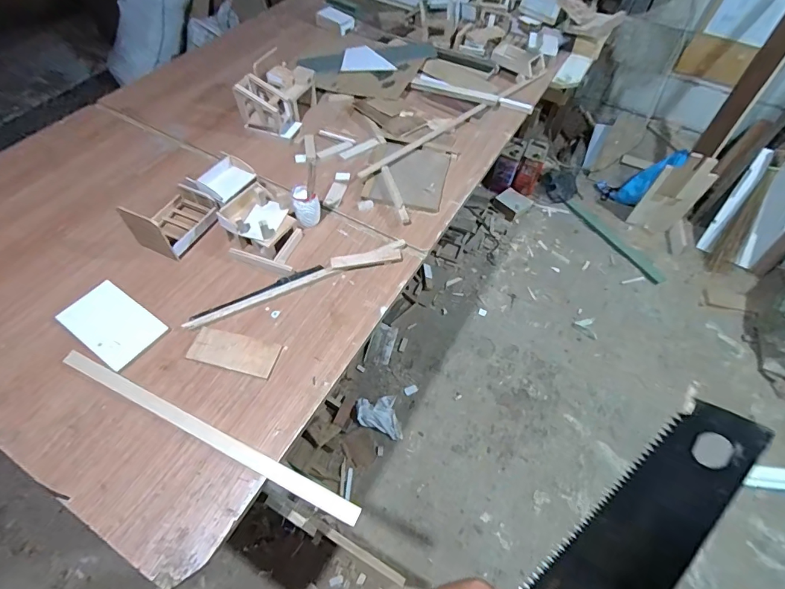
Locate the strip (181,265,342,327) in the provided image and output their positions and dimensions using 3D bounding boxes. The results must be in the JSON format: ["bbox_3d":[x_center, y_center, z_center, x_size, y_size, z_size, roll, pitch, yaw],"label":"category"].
[{"bbox_3d":[-0.284,-0.002,0.909,0.332,0.013,0.034,-23,61,-18],"label":"strip"}]

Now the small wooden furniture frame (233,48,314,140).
[{"bbox_3d":[-0.346,-0.610,1.254,0.156,0.135,0.237,19,57,9],"label":"small wooden furniture frame"}]

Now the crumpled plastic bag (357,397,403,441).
[{"bbox_3d":[-0.052,0.449,1.486,0.147,0.026,0.160,-7,56,-6],"label":"crumpled plastic bag"}]

